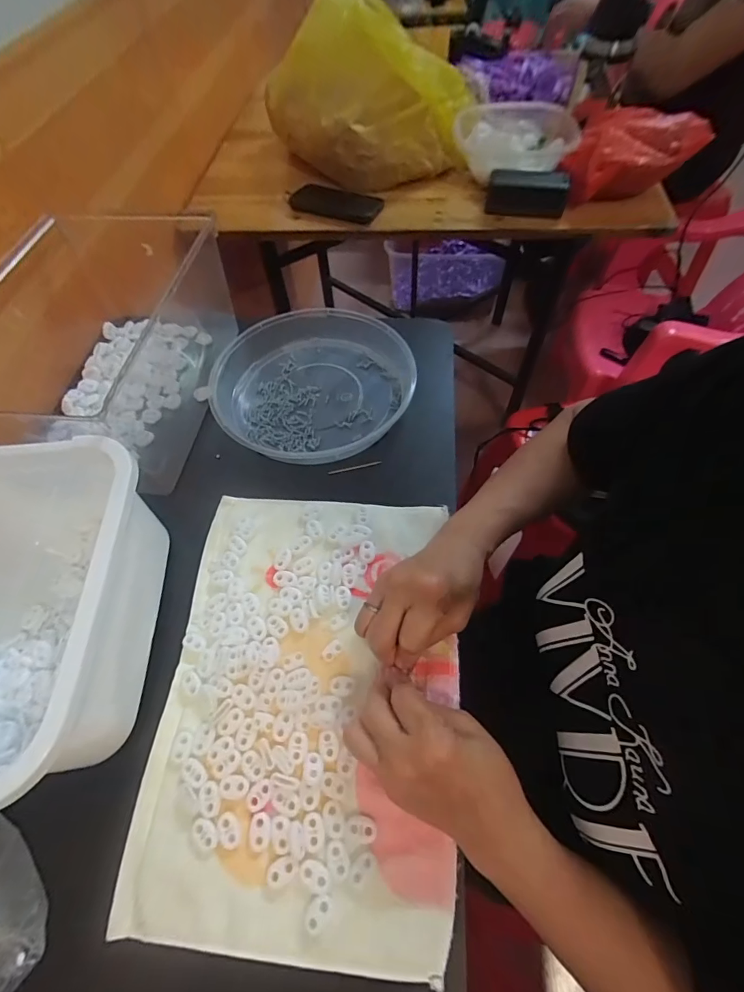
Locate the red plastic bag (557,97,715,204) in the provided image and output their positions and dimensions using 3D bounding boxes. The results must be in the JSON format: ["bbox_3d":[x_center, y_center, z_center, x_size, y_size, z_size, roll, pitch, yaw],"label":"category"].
[{"bbox_3d":[0.433,-0.579,0.714,0.197,0.097,0.230,14,60,10],"label":"red plastic bag"}]

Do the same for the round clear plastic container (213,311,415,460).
[{"bbox_3d":[-0.073,-0.140,0.509,0.226,0.037,0.204,-18,60,-9],"label":"round clear plastic container"}]

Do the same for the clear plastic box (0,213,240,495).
[{"bbox_3d":[-0.305,-0.169,0.491,0.215,0.105,0.291,6,59,5],"label":"clear plastic box"}]

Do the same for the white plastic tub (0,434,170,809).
[{"bbox_3d":[-0.279,0.091,0.330,0.183,0.113,0.248,-4,58,-1],"label":"white plastic tub"}]

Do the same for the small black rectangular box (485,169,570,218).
[{"bbox_3d":[0.261,-0.507,0.711,0.128,0.047,0.048,13,61,10],"label":"small black rectangular box"}]

